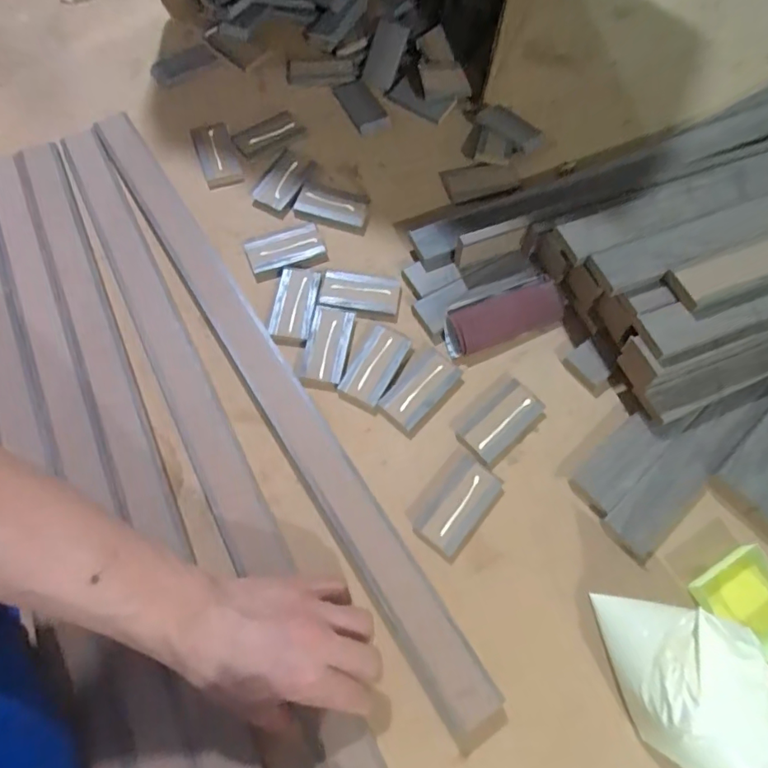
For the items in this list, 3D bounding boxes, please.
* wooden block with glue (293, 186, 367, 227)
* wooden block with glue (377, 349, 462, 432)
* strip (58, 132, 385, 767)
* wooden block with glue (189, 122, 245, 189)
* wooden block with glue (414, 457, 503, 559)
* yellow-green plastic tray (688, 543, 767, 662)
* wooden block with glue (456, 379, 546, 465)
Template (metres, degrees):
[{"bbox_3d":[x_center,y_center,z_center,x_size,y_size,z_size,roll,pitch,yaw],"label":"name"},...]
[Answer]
[{"bbox_3d":[-0.057,-0.196,0.558,0.075,0.010,0.032,14,67,6],"label":"wooden block with glue"},{"bbox_3d":[0.035,0.004,0.476,0.042,0.006,0.081,38,72,15],"label":"wooden block with glue"},{"bbox_3d":[-0.175,0.017,0.455,0.041,0.026,0.694,-27,69,-11],"label":"strip"},{"bbox_3d":[-0.192,-0.264,0.583,0.042,0.011,0.092,-19,68,-8],"label":"wooden block with glue"},{"bbox_3d":[0.065,0.106,0.435,0.046,0.008,0.082,39,72,15],"label":"wooden block with glue"},{"bbox_3d":[0.293,0.175,0.404,0.063,0.015,0.068,-30,70,-12],"label":"yellow-green plastic tray"},{"bbox_3d":[0.109,0.034,0.469,0.080,0.012,0.039,-40,72,-16],"label":"wooden block with glue"}]

